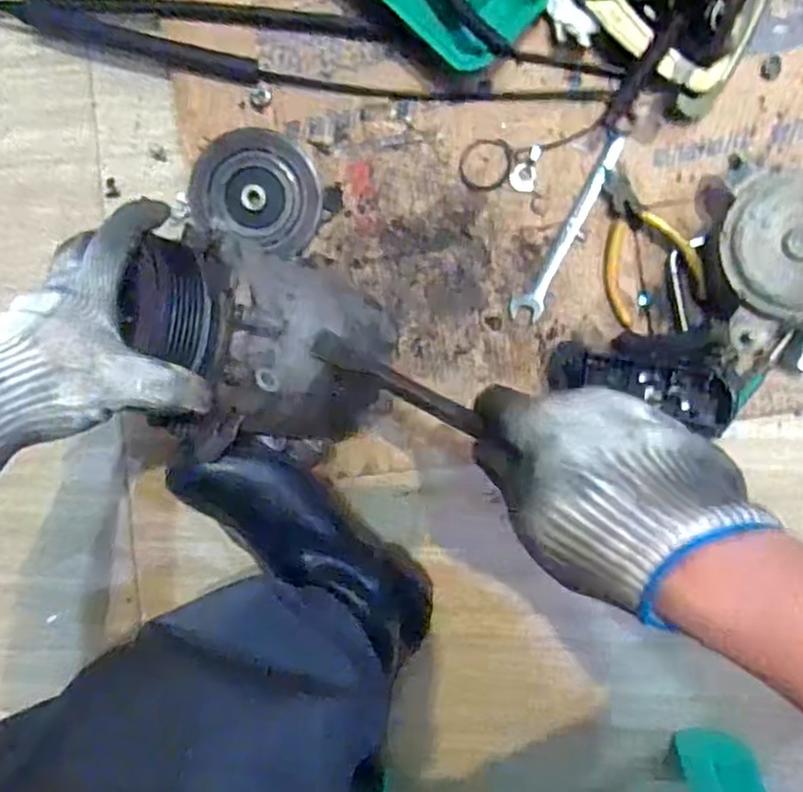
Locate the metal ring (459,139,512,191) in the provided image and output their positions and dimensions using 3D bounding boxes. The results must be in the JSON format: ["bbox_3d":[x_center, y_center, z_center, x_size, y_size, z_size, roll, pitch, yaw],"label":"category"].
[{"bbox_3d":[0.064,-0.177,0.538,0.039,0.004,0.038,1,98,6],"label":"metal ring"}]

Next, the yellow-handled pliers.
[{"bbox_3d":[0.173,-0.110,0.519,0.065,0.020,0.106,-28,94,9],"label":"yellow-handled pliers"}]

